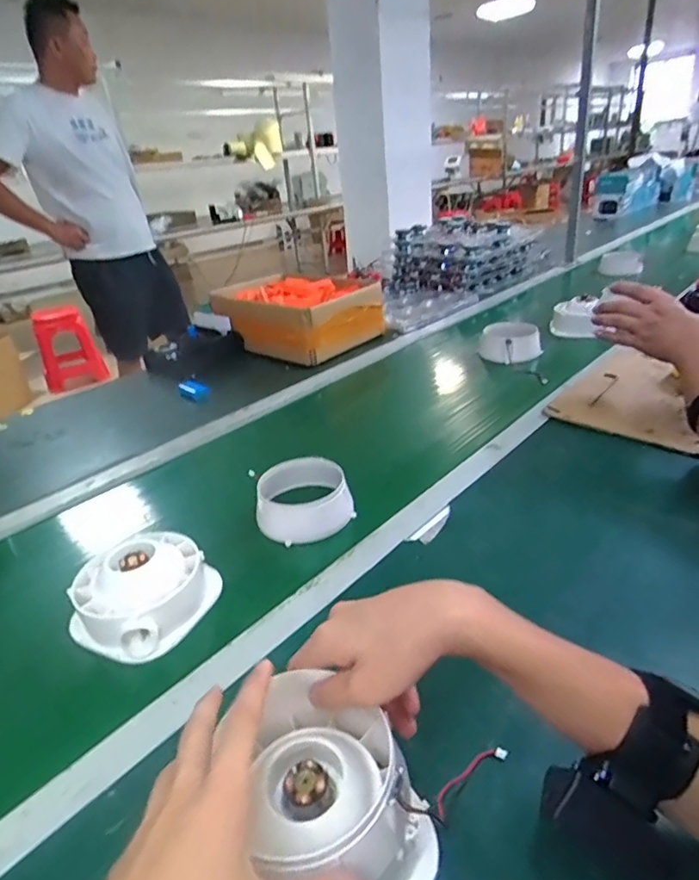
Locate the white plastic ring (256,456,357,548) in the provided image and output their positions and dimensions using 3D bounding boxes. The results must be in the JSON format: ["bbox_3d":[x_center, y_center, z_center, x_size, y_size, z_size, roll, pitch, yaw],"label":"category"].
[{"bbox_3d":[-0.060,0.074,0.694,0.120,0.055,0.120,-12,28,-11],"label":"white plastic ring"}]

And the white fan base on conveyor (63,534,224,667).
[{"bbox_3d":[-0.220,0.151,0.561,0.126,0.064,0.133,9,31,26],"label":"white fan base on conveyor"}]

